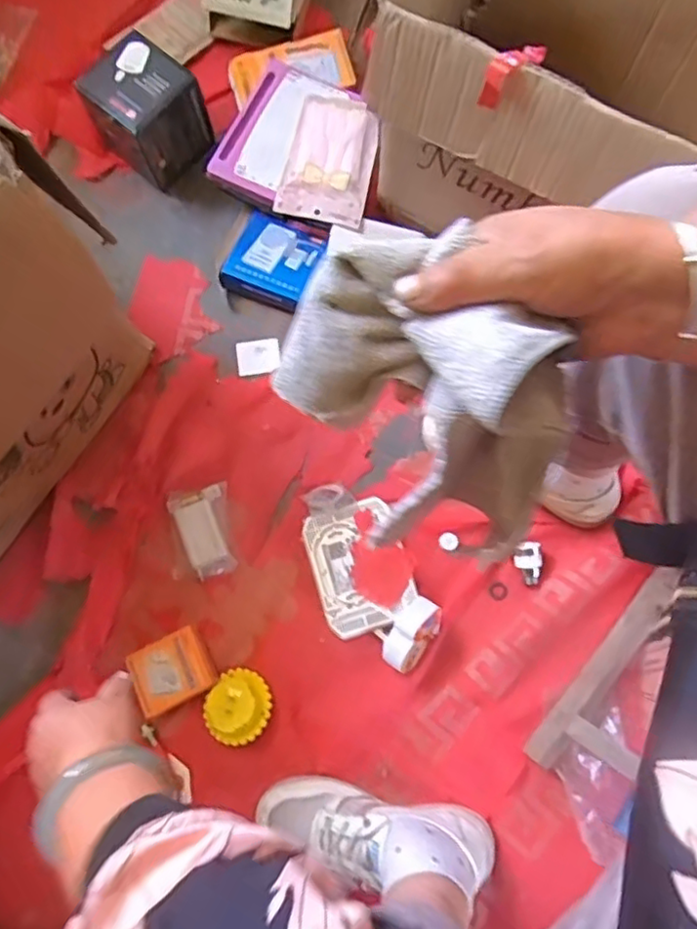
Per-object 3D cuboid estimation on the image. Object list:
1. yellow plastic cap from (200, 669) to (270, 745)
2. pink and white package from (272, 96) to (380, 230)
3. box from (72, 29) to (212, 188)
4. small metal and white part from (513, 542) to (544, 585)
[{"bbox_3d":[-0.118,0.261,0.665,0.068,0.028,0.074,32,78,8],"label":"yellow plastic cap"},{"bbox_3d":[-0.022,-0.396,0.800,0.108,0.016,0.189,12,76,4],"label":"pink and white package"},{"bbox_3d":[-0.263,-0.463,0.821,0.132,0.122,0.112,37,79,9],"label":"box"},{"bbox_3d":[0.204,0.112,0.711,0.032,0.019,0.046,3,76,1],"label":"small metal and white part"}]

